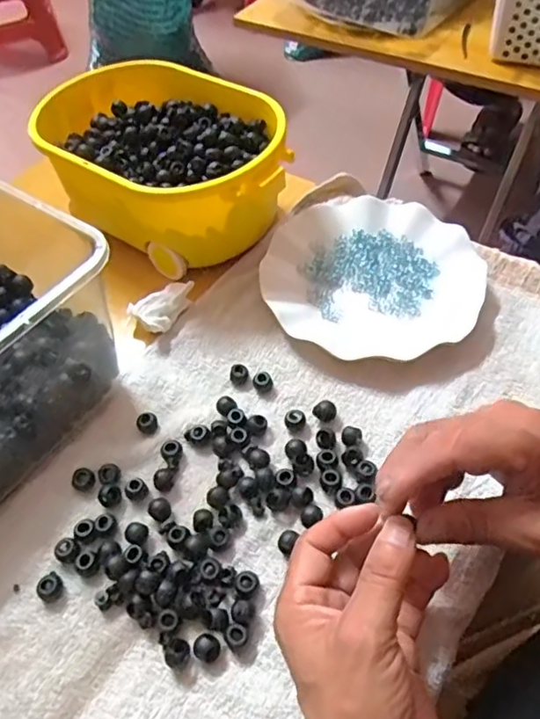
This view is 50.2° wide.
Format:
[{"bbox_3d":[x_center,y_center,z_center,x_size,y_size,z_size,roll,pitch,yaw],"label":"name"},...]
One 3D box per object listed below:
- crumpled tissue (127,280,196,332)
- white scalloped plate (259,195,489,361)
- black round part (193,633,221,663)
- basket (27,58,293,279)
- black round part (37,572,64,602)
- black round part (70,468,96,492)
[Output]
[{"bbox_3d":[-0.087,-0.042,0.489,0.057,0.021,0.031,-25,55,-15],"label":"crumpled tissue"},{"bbox_3d":[0.086,-0.075,0.500,0.178,0.024,0.180,-2,52,3],"label":"white scalloped plate"},{"bbox_3d":[-0.037,0.167,0.334,0.014,0.013,0.014,-2,54,3],"label":"black round part"},{"bbox_3d":[-0.094,-0.182,0.539,0.249,0.093,0.164,29,60,24],"label":"basket"},{"bbox_3d":[-0.138,0.143,0.362,0.014,0.009,0.016,22,59,18],"label":"black round part"},{"bbox_3d":[-0.131,0.084,0.405,0.015,0.010,0.017,-37,60,-21],"label":"black round part"}]

